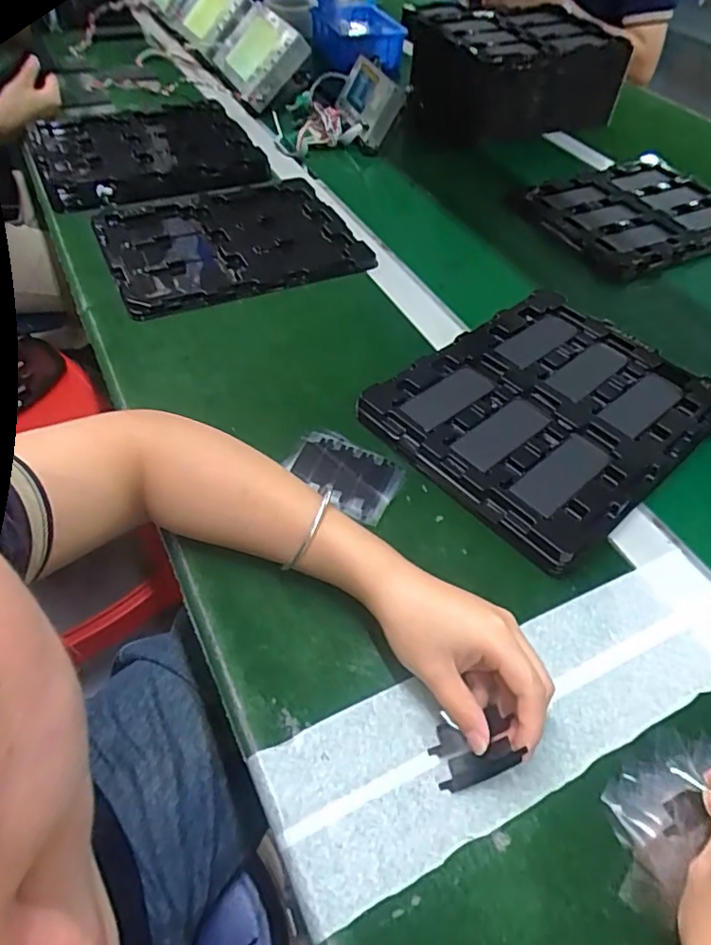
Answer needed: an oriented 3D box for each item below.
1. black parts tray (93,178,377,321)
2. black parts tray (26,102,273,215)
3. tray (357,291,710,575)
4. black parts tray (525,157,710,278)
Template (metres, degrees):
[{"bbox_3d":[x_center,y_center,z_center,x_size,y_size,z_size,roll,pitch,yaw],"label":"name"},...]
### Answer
[{"bbox_3d":[-0.151,-0.279,0.700,0.284,0.023,0.237,-21,54,-20],"label":"black parts tray"},{"bbox_3d":[-0.292,-0.448,0.814,0.279,0.037,0.272,-19,53,-19],"label":"black parts tray"},{"bbox_3d":[0.172,-0.058,0.524,0.272,0.026,0.221,-33,59,-27],"label":"tray"},{"bbox_3d":[0.393,-0.361,0.827,0.285,0.037,0.237,-23,55,-21],"label":"black parts tray"}]

